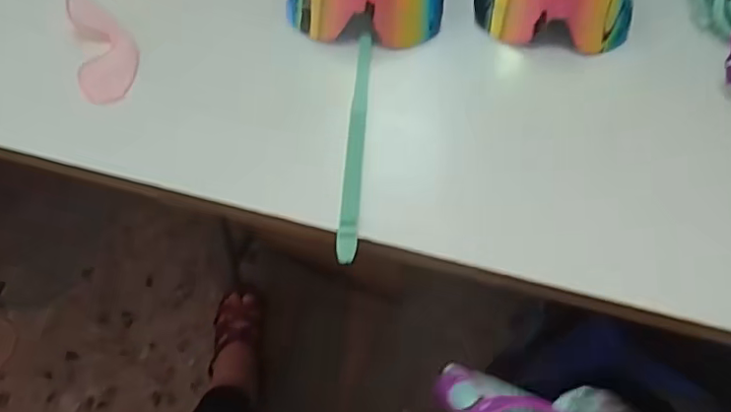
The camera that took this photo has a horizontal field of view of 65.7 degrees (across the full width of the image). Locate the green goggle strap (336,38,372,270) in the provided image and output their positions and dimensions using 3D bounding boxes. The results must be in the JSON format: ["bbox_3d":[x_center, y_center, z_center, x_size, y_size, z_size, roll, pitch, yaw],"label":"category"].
[{"bbox_3d":[-0.006,-0.051,0.401,0.012,0.009,0.209,4,52,0],"label":"green goggle strap"}]

